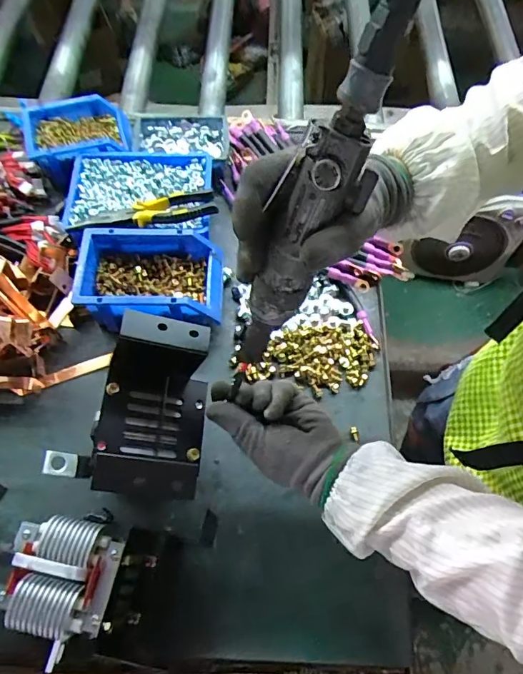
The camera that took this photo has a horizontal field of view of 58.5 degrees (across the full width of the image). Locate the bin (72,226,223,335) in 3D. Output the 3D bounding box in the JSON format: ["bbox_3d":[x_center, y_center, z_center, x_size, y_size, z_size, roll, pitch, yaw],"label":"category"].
[{"bbox_3d":[-0.147,-0.077,0.614,0.183,0.068,0.116,0,64,-2],"label":"bin"}]

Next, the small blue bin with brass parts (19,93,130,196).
[{"bbox_3d":[-0.283,-0.304,0.728,0.143,0.080,0.132,-15,65,-9],"label":"small blue bin with brass parts"}]

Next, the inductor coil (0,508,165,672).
[{"bbox_3d":[-0.173,0.234,0.450,0.120,0.094,0.116,1,64,-1],"label":"inductor coil"}]

